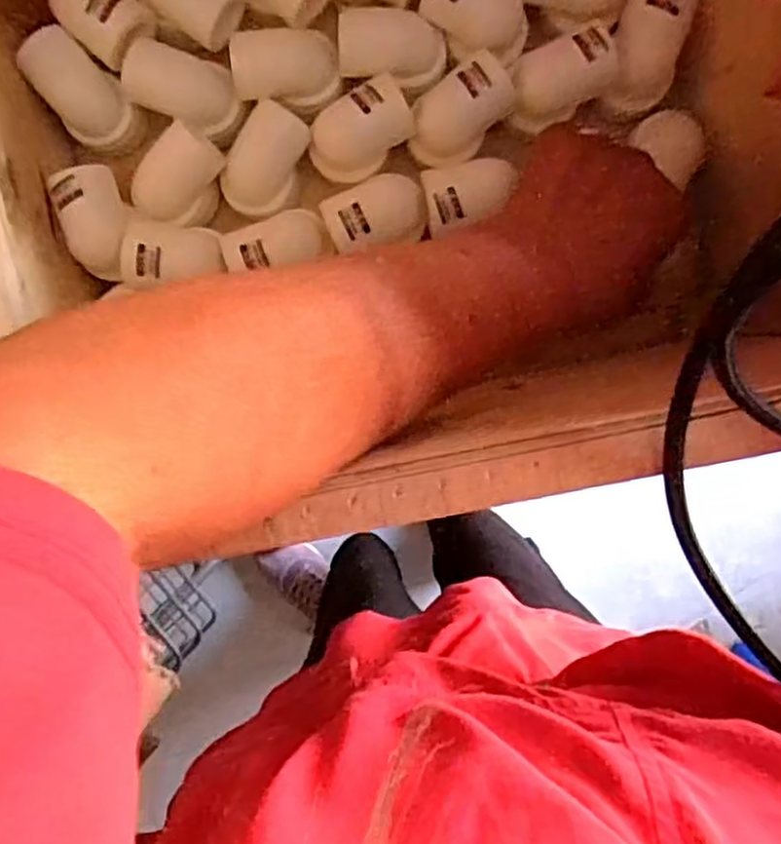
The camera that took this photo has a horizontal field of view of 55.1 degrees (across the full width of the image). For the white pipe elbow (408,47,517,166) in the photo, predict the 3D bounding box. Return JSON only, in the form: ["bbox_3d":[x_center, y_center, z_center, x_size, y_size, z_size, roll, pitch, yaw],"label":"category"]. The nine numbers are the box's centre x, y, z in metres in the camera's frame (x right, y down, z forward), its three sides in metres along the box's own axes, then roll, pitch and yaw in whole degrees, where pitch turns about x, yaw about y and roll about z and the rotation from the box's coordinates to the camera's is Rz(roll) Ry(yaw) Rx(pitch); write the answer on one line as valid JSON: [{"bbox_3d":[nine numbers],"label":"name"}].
[{"bbox_3d":[0.036,-0.159,0.392,0.055,0.040,0.034,-37,94,4],"label":"white pipe elbow"}]

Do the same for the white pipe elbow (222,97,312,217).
[{"bbox_3d":[-0.067,-0.139,0.408,0.034,0.041,0.054,24,95,-2],"label":"white pipe elbow"}]

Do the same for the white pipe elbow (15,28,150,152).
[{"bbox_3d":[-0.161,-0.170,0.391,0.057,0.034,0.036,45,94,-3],"label":"white pipe elbow"}]

